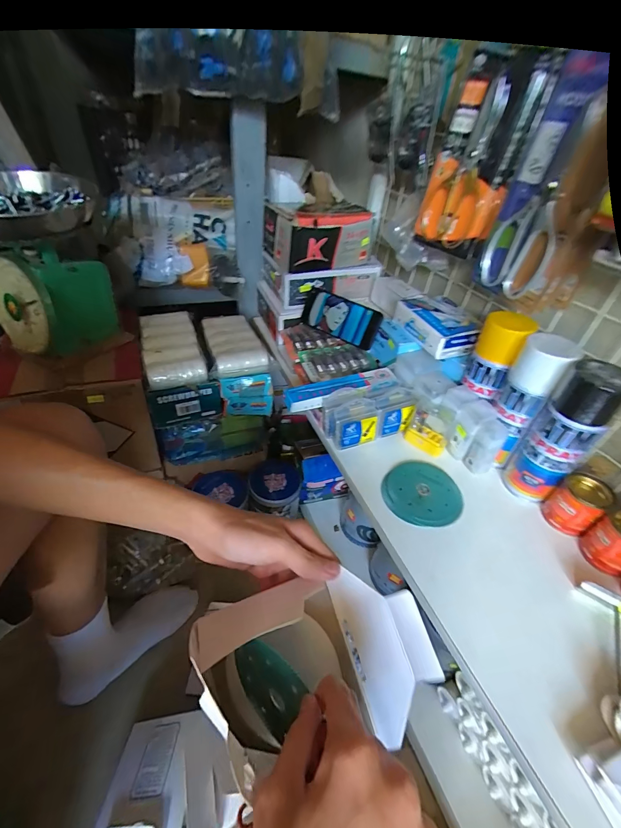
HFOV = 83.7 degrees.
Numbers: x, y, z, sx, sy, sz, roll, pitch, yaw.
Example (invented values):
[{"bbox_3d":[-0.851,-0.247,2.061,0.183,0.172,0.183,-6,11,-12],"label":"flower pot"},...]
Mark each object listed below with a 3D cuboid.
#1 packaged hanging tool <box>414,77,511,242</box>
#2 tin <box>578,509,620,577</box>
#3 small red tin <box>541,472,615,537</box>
[{"bbox_3d":[0.237,-0.361,0.517,0.029,0.188,0.116,-16,41,-39],"label":"packaged hanging tool"},{"bbox_3d":[0.372,0.154,0.418,0.050,0.068,0.052,4,39,-3],"label":"tin"},{"bbox_3d":[0.350,0.120,0.457,0.050,0.069,0.052,4,39,-3],"label":"small red tin"}]

